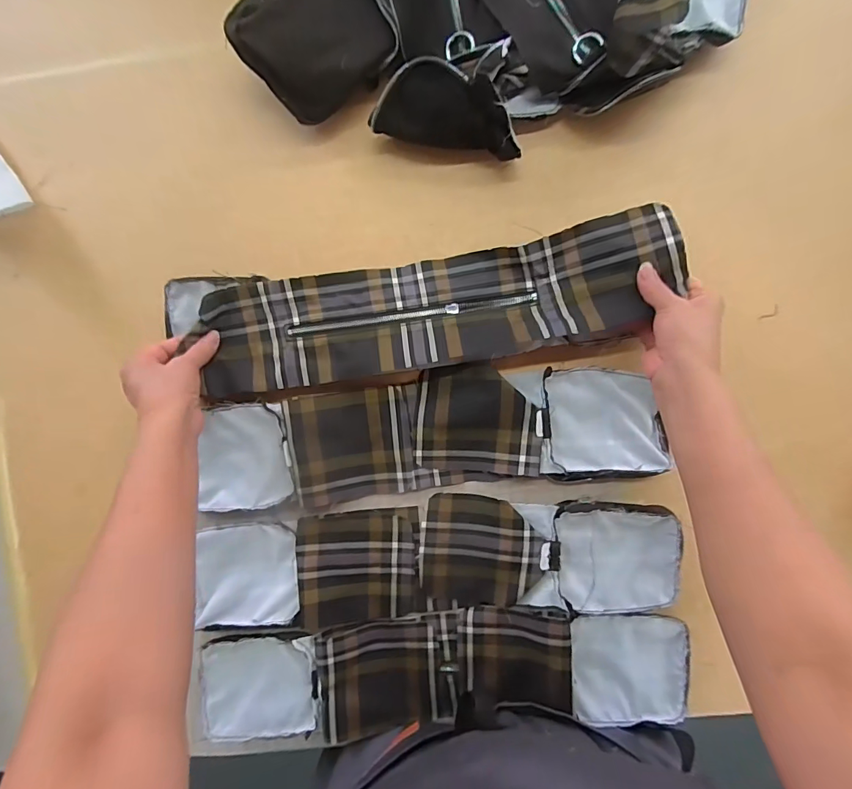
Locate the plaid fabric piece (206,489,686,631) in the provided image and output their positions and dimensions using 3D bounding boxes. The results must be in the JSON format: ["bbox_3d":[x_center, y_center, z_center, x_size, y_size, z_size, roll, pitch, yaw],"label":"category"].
[{"bbox_3d":[0.006,0.184,0.471,0.512,0.028,0.126,-4,93,3],"label":"plaid fabric piece"}]

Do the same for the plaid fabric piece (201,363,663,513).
[{"bbox_3d":[0.000,0.043,0.464,0.487,0.025,0.124,-6,92,3],"label":"plaid fabric piece"}]

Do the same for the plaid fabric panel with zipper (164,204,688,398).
[{"bbox_3d":[-0.008,-0.088,0.450,0.511,0.038,0.119,-8,92,4],"label":"plaid fabric panel with zipper"}]

